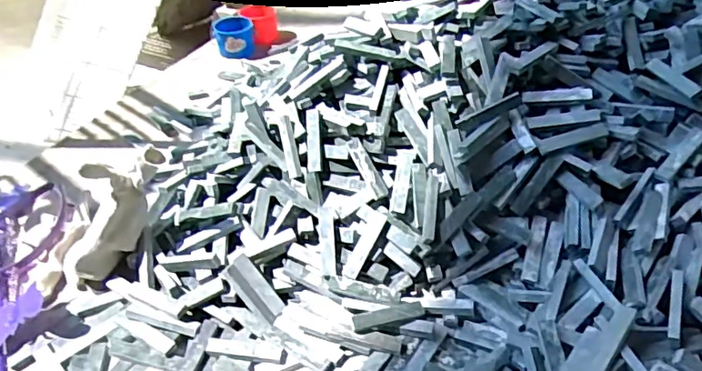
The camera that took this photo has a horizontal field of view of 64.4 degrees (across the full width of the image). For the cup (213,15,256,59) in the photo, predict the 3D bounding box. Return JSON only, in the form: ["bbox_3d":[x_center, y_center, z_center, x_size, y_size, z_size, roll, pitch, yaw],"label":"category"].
[{"bbox_3d":[-0.173,-0.223,0.833,0.056,0.044,0.059,-10,40,-10],"label":"cup"}]

